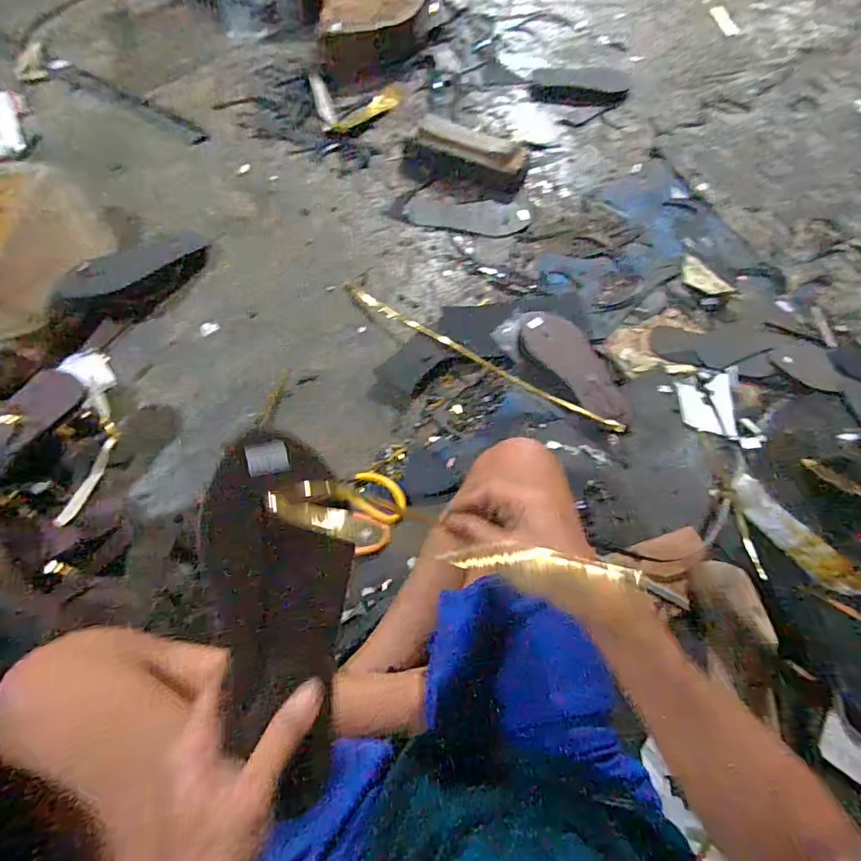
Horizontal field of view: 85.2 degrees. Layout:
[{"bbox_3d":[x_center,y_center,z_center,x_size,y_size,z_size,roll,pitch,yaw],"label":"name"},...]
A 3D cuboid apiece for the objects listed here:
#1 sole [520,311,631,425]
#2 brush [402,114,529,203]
[{"bbox_3d":[0.239,-0.110,0.760,0.090,0.016,0.231,-33,74,-14],"label":"sole"},{"bbox_3d":[0.065,-0.541,0.935,0.248,0.068,0.124,15,69,3],"label":"brush"}]

